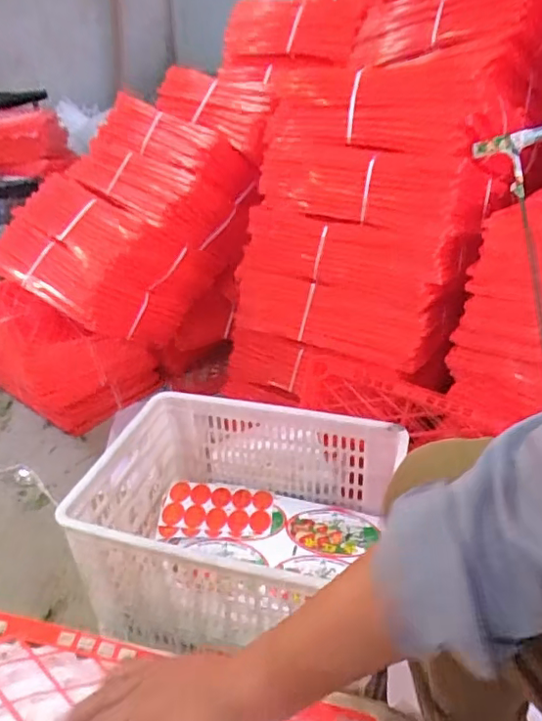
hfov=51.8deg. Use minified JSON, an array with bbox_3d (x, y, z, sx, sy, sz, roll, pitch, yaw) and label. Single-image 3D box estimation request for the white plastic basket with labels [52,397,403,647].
[{"bbox_3d":[-0.052,0.266,0.928,0.470,0.232,0.357,10,33,20],"label":"white plastic basket with labels"}]

